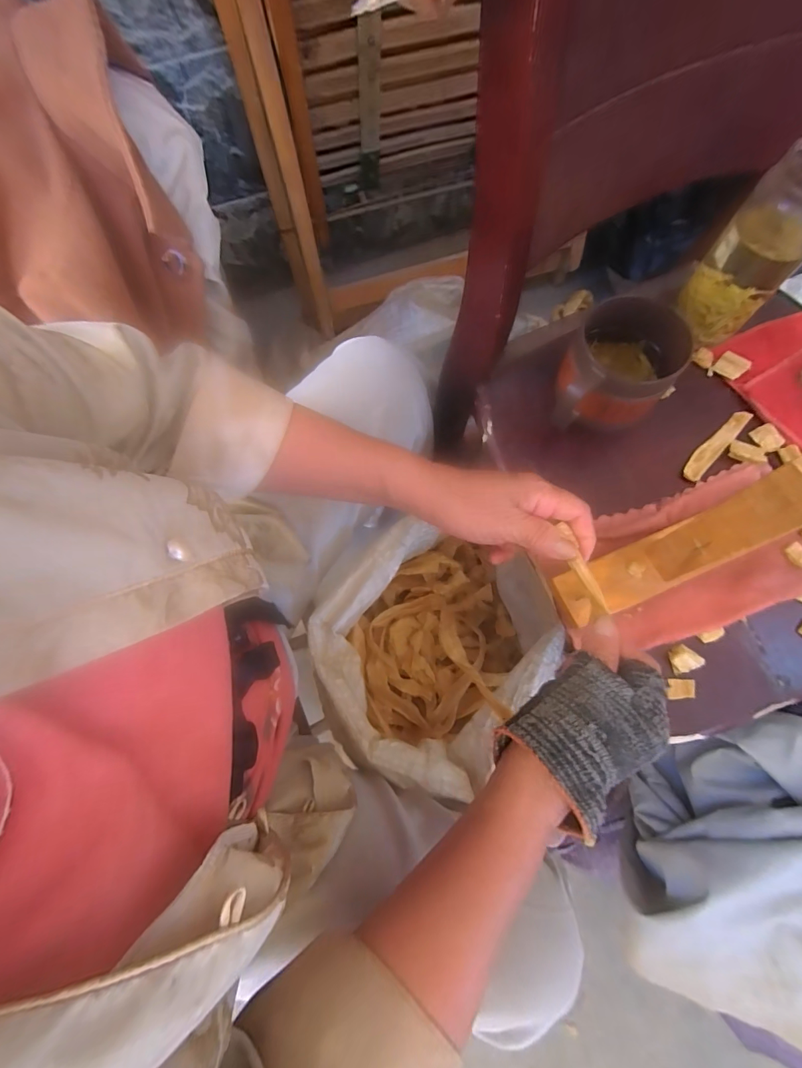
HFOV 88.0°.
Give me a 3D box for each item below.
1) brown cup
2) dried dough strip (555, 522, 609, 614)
[{"bbox_3d":[0.199,-0.153,0.385,0.092,0.067,0.135,23,75,6],"label":"brown cup"},{"bbox_3d":[0.127,0.025,0.293,0.010,0.005,0.064,-20,68,-6],"label":"dried dough strip"}]

